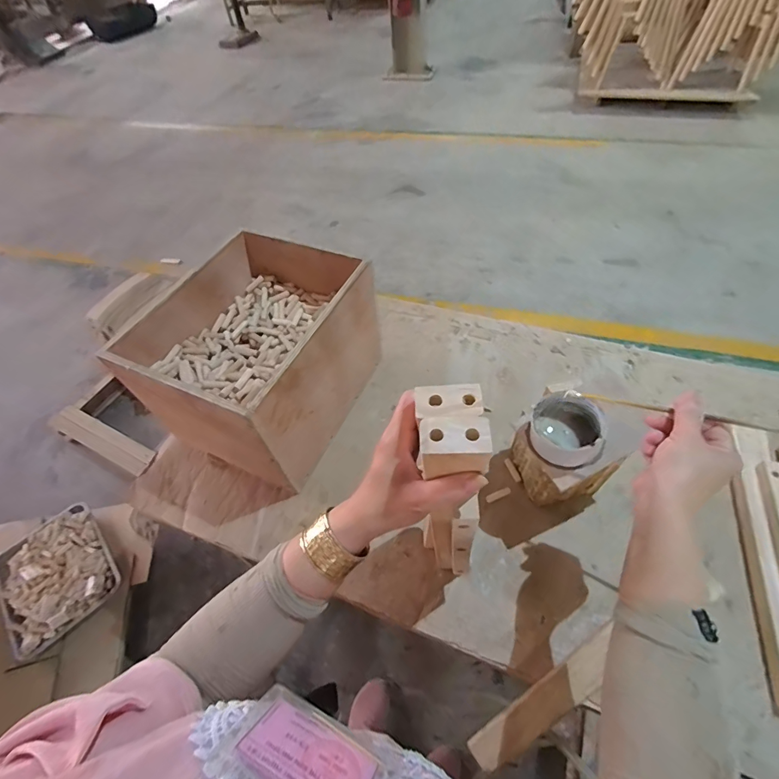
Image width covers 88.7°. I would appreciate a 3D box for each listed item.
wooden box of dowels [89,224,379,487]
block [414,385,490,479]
[{"bbox_3d":[-0.199,-0.058,0.653,0.255,0.207,0.309,20,59,19],"label":"wooden box of dowels"},{"bbox_3d":[0.045,0.029,0.292,0.047,0.038,0.058,-7,54,0],"label":"block"}]

